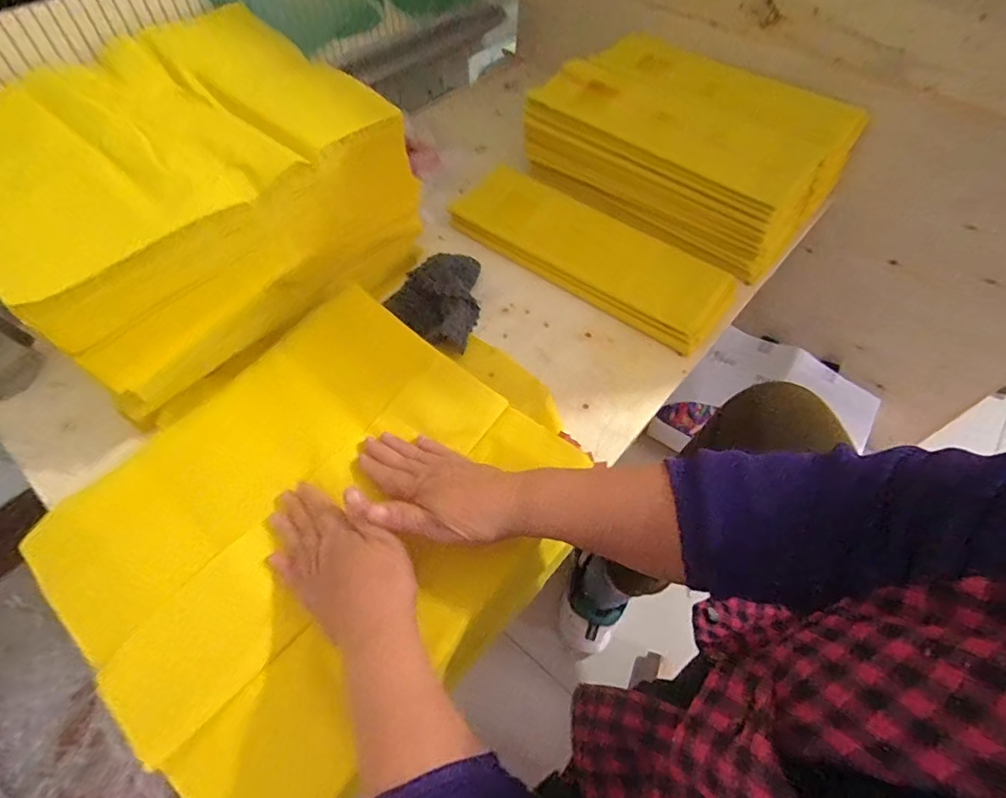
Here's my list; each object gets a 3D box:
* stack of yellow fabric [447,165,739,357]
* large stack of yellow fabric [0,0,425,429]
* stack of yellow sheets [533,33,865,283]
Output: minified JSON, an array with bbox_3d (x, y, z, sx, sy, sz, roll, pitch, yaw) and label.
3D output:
[{"bbox_3d":[0.112,-0.195,0.663,0.369,0.047,0.119,33,62,19],"label":"stack of yellow fabric"},{"bbox_3d":[-0.311,-0.203,0.544,0.278,0.202,0.367,38,63,21],"label":"large stack of yellow fabric"},{"bbox_3d":[0.270,-0.374,0.736,0.394,0.127,0.290,35,62,19],"label":"stack of yellow sheets"}]

